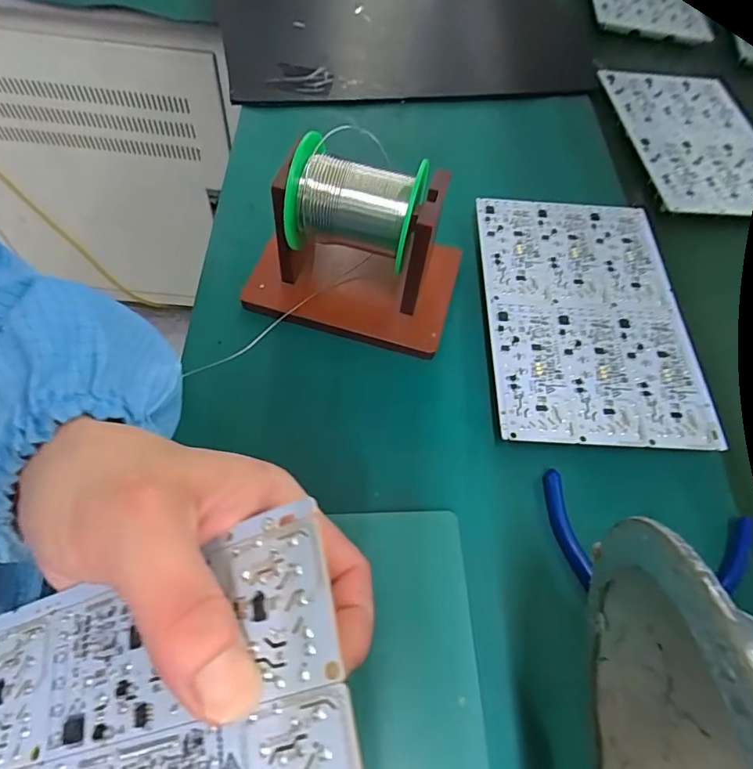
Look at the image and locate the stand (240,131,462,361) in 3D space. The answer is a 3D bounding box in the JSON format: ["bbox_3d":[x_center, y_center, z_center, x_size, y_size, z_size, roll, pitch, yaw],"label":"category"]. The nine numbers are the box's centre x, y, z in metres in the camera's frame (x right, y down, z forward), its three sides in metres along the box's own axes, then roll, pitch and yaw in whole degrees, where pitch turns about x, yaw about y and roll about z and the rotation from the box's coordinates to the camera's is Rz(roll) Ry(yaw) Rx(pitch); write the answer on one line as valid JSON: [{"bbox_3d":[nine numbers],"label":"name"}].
[{"bbox_3d":[-0.013,-0.099,0.311,0.138,0.080,0.092,14,61,5],"label":"stand"}]

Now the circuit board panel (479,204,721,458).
[{"bbox_3d":[0.144,-0.053,0.340,0.136,0.004,0.201,2,61,-2],"label":"circuit board panel"}]

